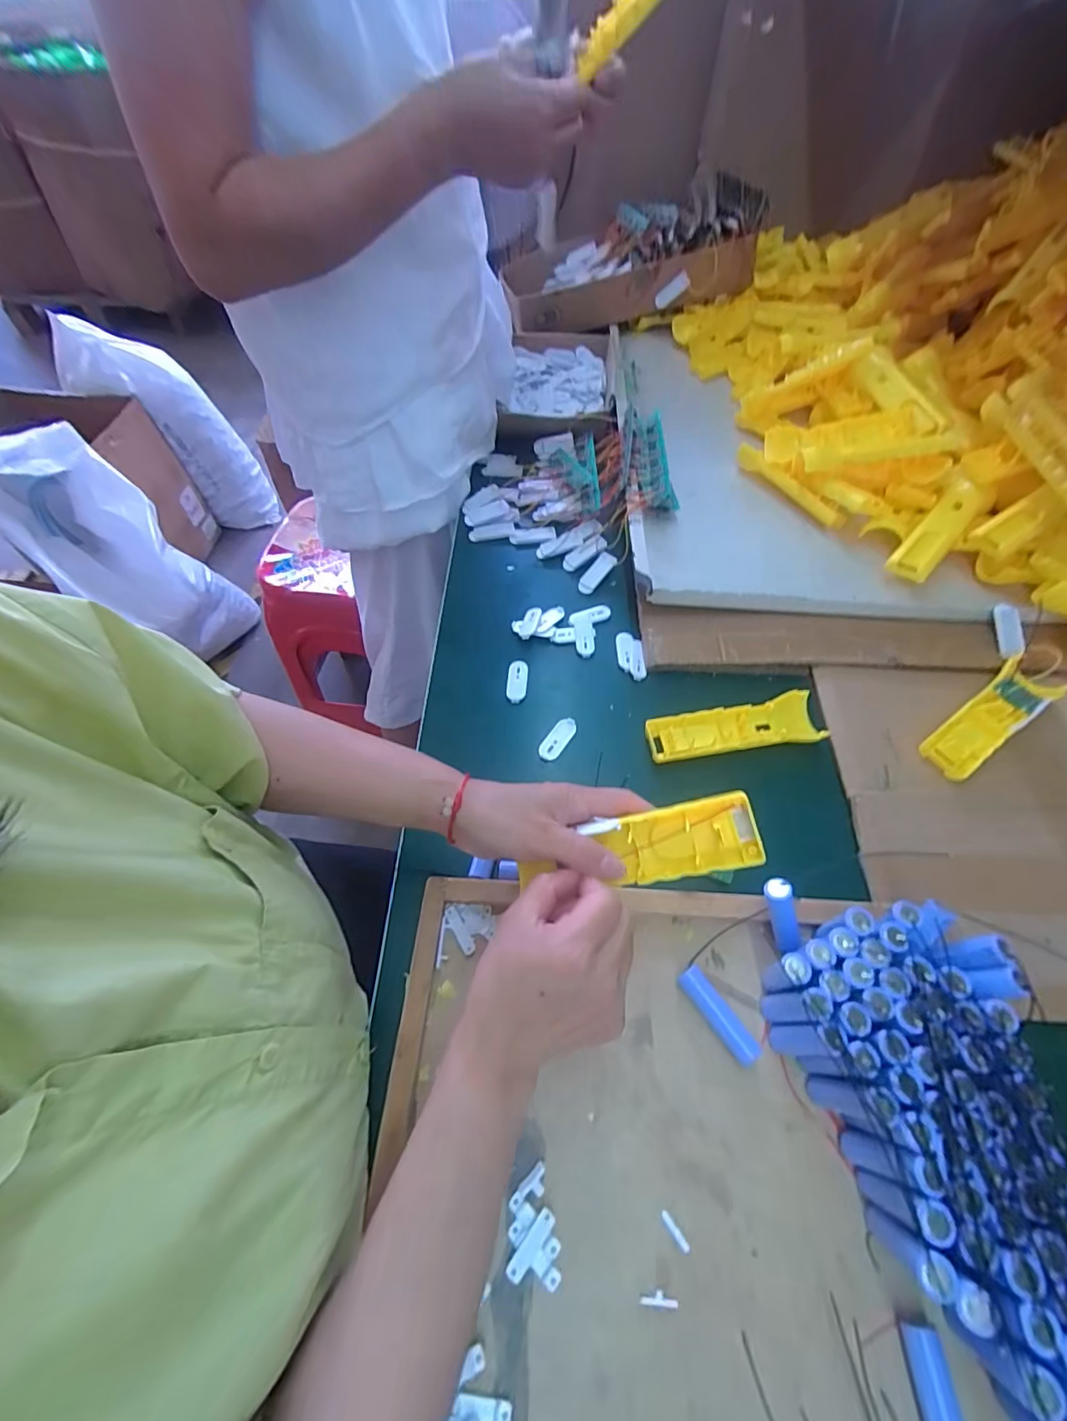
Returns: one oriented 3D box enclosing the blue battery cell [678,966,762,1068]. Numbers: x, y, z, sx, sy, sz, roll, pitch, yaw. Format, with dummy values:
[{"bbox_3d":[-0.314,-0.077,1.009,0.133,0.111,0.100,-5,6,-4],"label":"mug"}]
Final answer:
[{"bbox_3d":[0.131,0.214,0.368,0.019,0.016,0.067,-32,61,-17],"label":"blue battery cell"}]

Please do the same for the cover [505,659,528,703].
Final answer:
[{"bbox_3d":[-0.017,-0.030,0.543,0.020,0.008,0.047,3,58,5],"label":"cover"}]

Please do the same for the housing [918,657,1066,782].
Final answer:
[{"bbox_3d":[0.424,0.007,0.485,0.148,0.022,0.046,-33,62,-17],"label":"housing"}]

